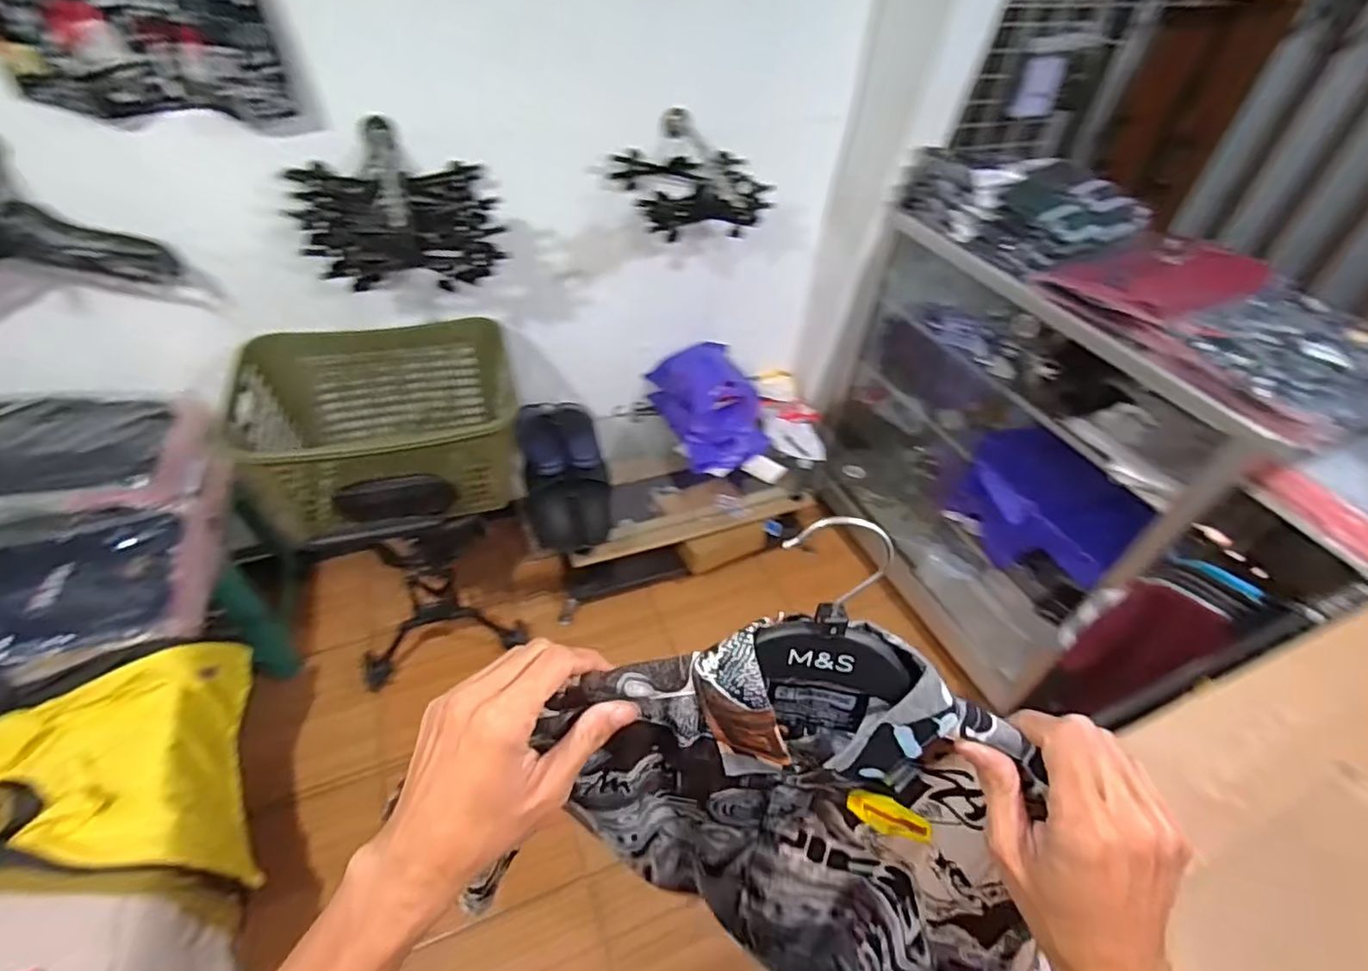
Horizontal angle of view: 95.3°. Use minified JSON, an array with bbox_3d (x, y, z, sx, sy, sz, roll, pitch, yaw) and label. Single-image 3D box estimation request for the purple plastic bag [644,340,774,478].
[{"bbox_3d":[0.084,-0.241,1.830,0.262,0.236,0.298,-20,50,-24],"label":"purple plastic bag"}]

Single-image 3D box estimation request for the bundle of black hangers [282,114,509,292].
[{"bbox_3d":[-0.564,-0.557,1.227,0.356,0.200,0.320,-12,47,-17],"label":"bundle of black hangers"}]

